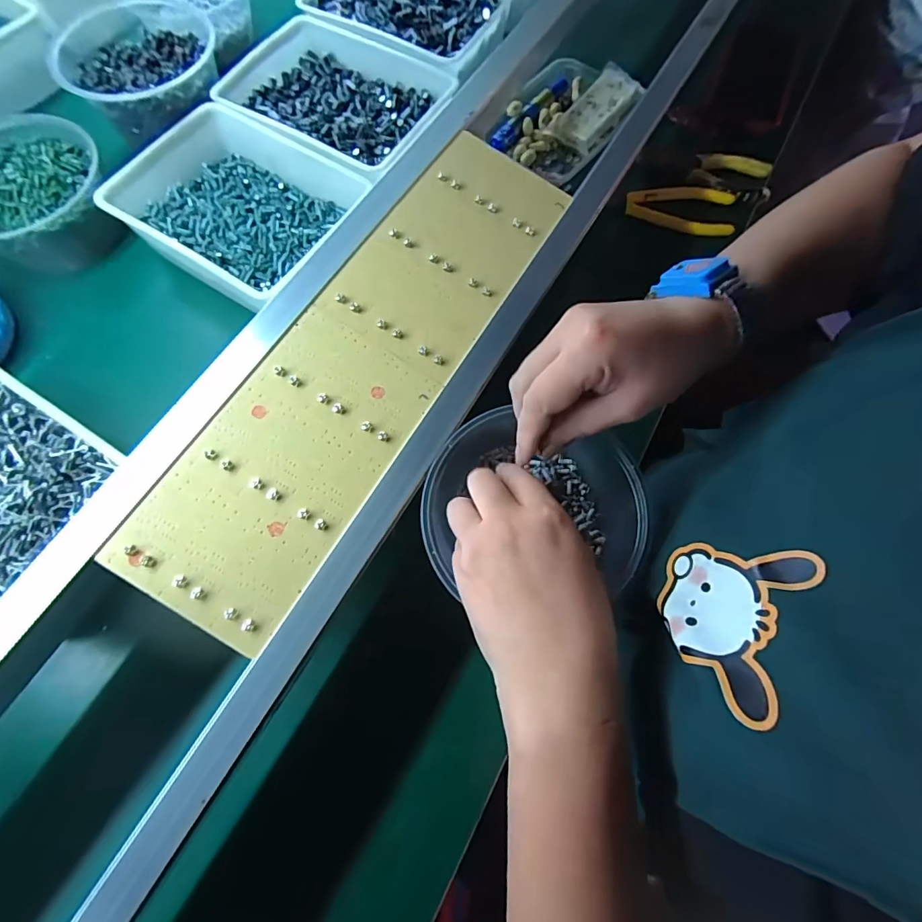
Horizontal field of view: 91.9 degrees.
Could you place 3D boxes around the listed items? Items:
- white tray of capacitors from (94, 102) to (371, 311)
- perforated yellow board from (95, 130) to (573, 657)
[{"bbox_3d":[-0.203,-0.226,0.395,0.203,0.042,0.147,34,74,9],"label":"white tray of capacitors"},{"bbox_3d":[-0.059,-0.080,0.311,0.115,0.015,0.399,31,73,8],"label":"perforated yellow board"}]

